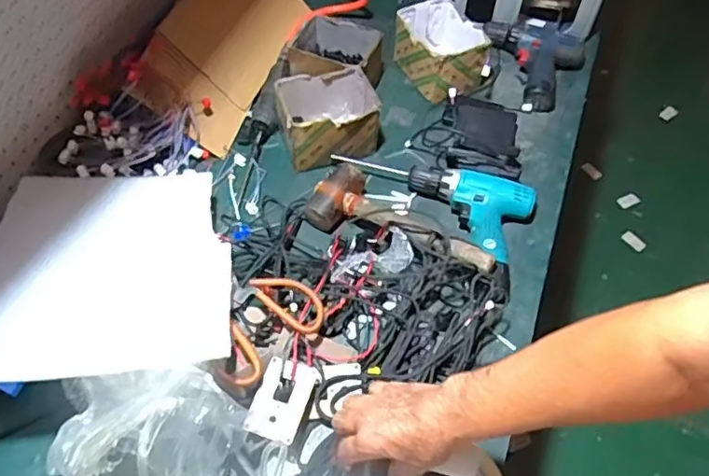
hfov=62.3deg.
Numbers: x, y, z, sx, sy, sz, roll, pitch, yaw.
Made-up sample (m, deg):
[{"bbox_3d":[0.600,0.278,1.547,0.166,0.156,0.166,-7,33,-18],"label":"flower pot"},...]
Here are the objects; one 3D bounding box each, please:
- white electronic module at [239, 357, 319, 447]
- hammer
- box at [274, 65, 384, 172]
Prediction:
[{"bbox_3d":[-0.083,0.183,0.669,0.058,0.014,0.091,15,56,10],"label":"white electronic module"},{"bbox_3d":[0.066,-0.029,0.813,0.275,0.057,0.099,22,57,14],"label":"hammer"},{"bbox_3d":[-0.032,-0.186,0.912,0.160,0.093,0.110,-11,56,-9],"label":"box"}]

